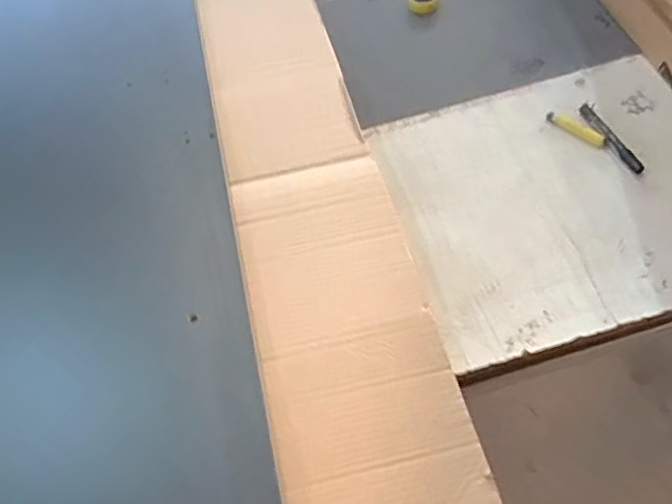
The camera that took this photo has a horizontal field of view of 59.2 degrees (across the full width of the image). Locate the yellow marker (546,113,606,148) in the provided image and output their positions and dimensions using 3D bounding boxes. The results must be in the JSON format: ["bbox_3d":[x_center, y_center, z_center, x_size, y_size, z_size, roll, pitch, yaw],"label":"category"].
[{"bbox_3d":[0.336,-0.173,0.828,0.087,0.010,0.023,37,67,25],"label":"yellow marker"}]

